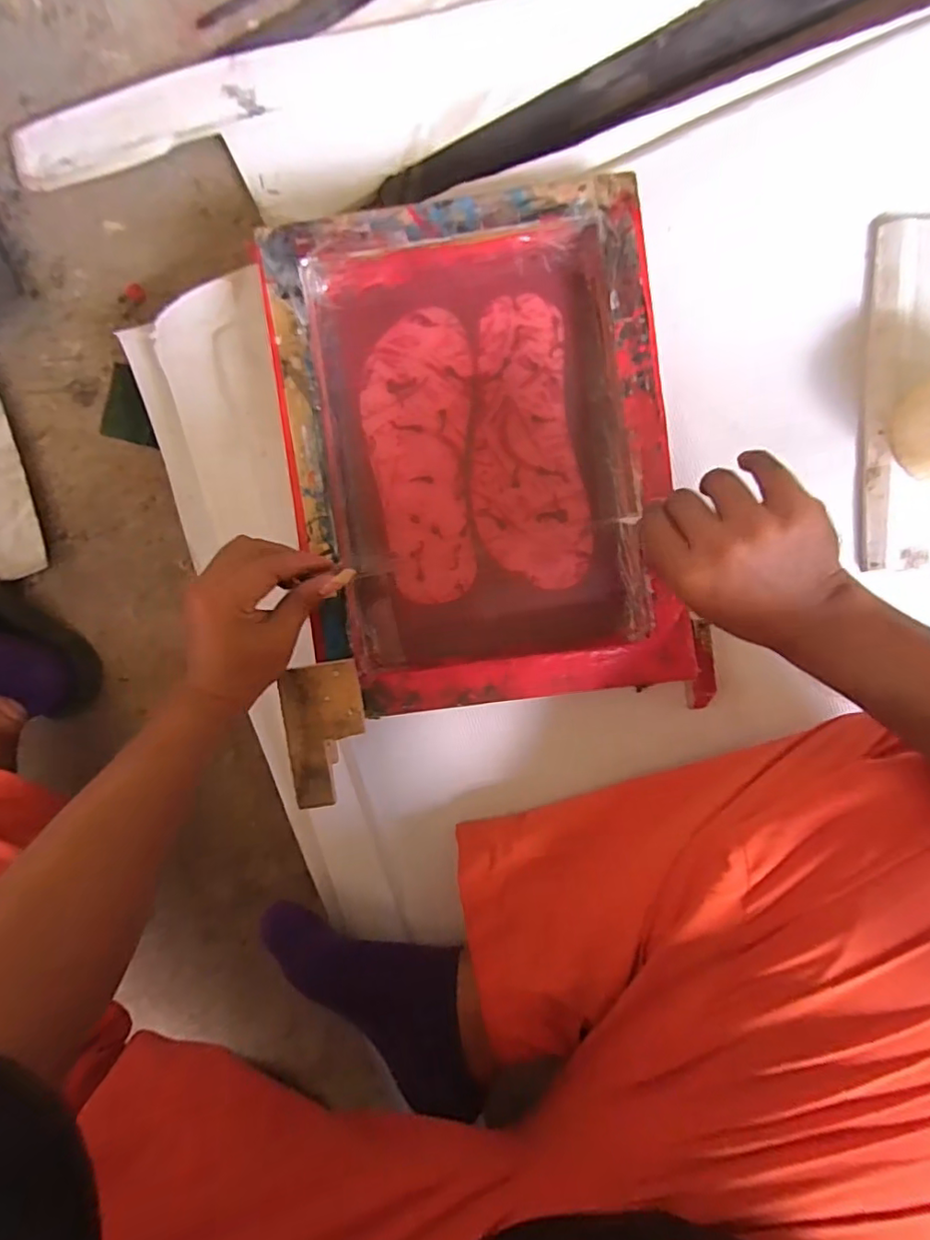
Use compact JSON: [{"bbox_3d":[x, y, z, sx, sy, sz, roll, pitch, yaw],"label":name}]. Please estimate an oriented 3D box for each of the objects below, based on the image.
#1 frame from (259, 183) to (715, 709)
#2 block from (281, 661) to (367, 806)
[{"bbox_3d":[0.013,-0.133,0.471,0.306,0.053,0.400,-8,94,3],"label":"frame"},{"bbox_3d":[-0.114,0.094,0.466,0.062,0.015,0.115,-7,92,4],"label":"block"}]

